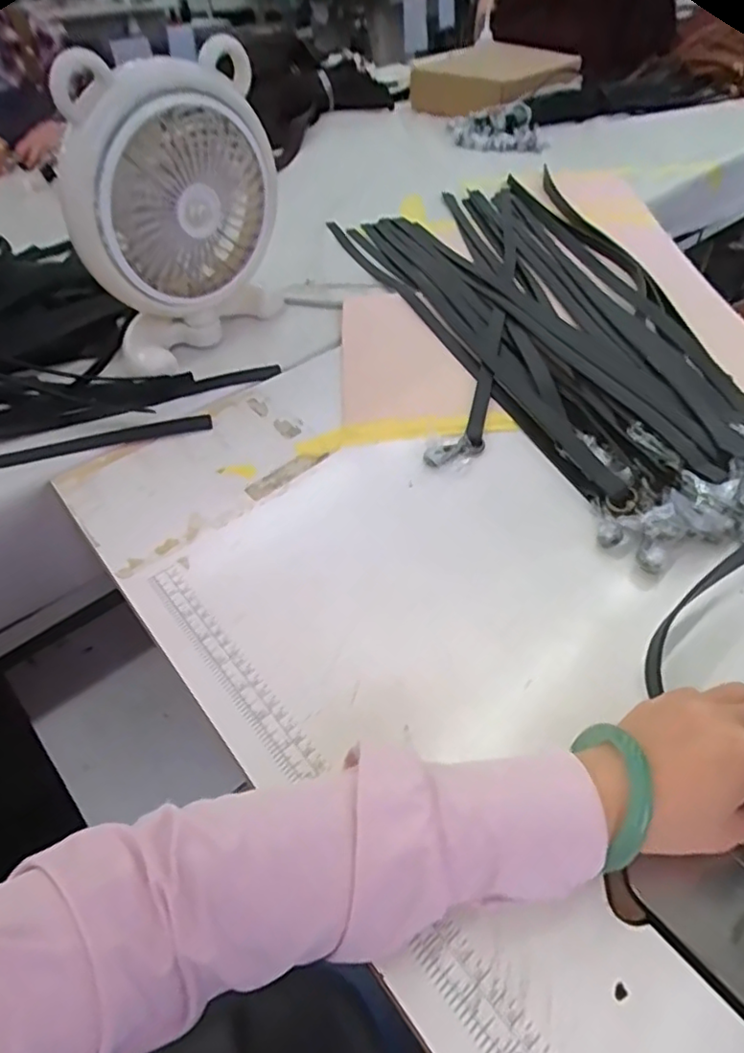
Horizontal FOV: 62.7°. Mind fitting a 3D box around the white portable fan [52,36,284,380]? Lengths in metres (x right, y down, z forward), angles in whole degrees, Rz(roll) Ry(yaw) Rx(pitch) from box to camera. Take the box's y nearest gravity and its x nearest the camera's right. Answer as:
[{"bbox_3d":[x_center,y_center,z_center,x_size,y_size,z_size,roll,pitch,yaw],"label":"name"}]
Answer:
[{"bbox_3d":[-0.204,-0.320,0.637,0.101,0.261,0.226,24,54,26],"label":"white portable fan"}]

